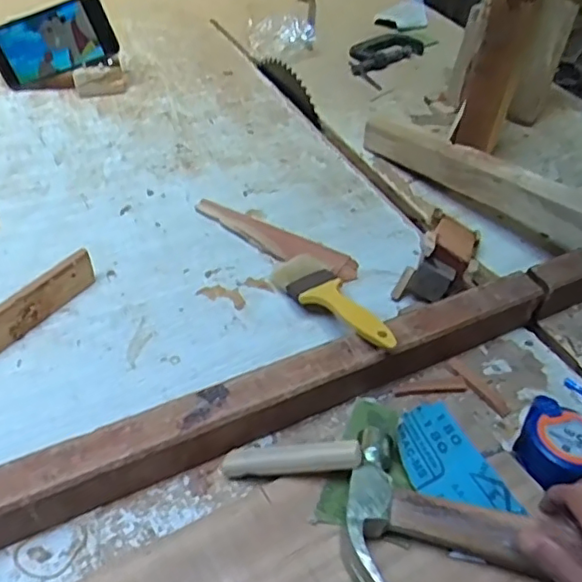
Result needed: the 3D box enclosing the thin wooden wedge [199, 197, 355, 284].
[{"bbox_3d":[-0.021,-0.054,0.644,0.192,0.012,0.042,23,47,15],"label":"thin wooden wedge"}]

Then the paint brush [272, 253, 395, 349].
[{"bbox_3d":[0.039,0.005,0.540,0.046,0.022,0.177,-17,30,-23],"label":"paint brush"}]

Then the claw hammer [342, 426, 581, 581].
[{"bbox_3d":[0.190,0.179,0.392,0.314,0.031,0.112,13,45,4],"label":"claw hammer"}]

